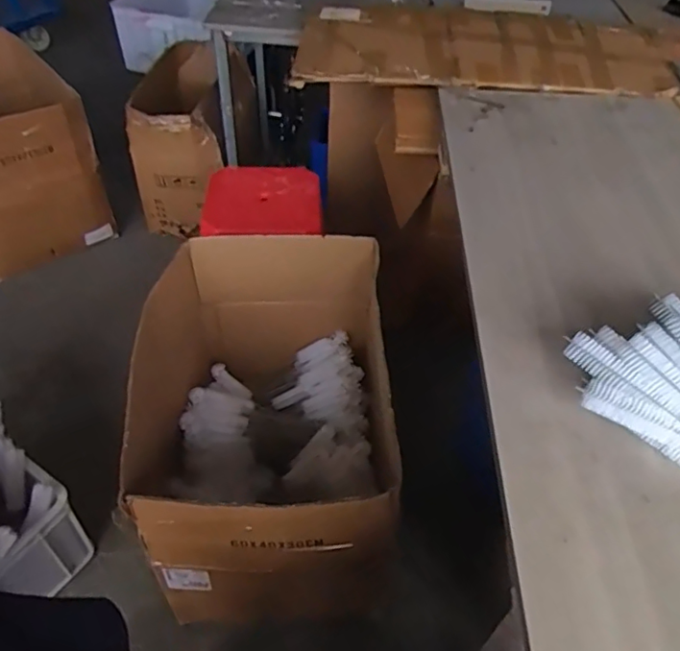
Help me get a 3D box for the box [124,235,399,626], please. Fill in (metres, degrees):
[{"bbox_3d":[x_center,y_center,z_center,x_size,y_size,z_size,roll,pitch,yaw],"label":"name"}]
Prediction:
[{"bbox_3d":[-0.132,0.194,1.167,0.441,0.439,0.645,0,47,-3],"label":"box"}]

